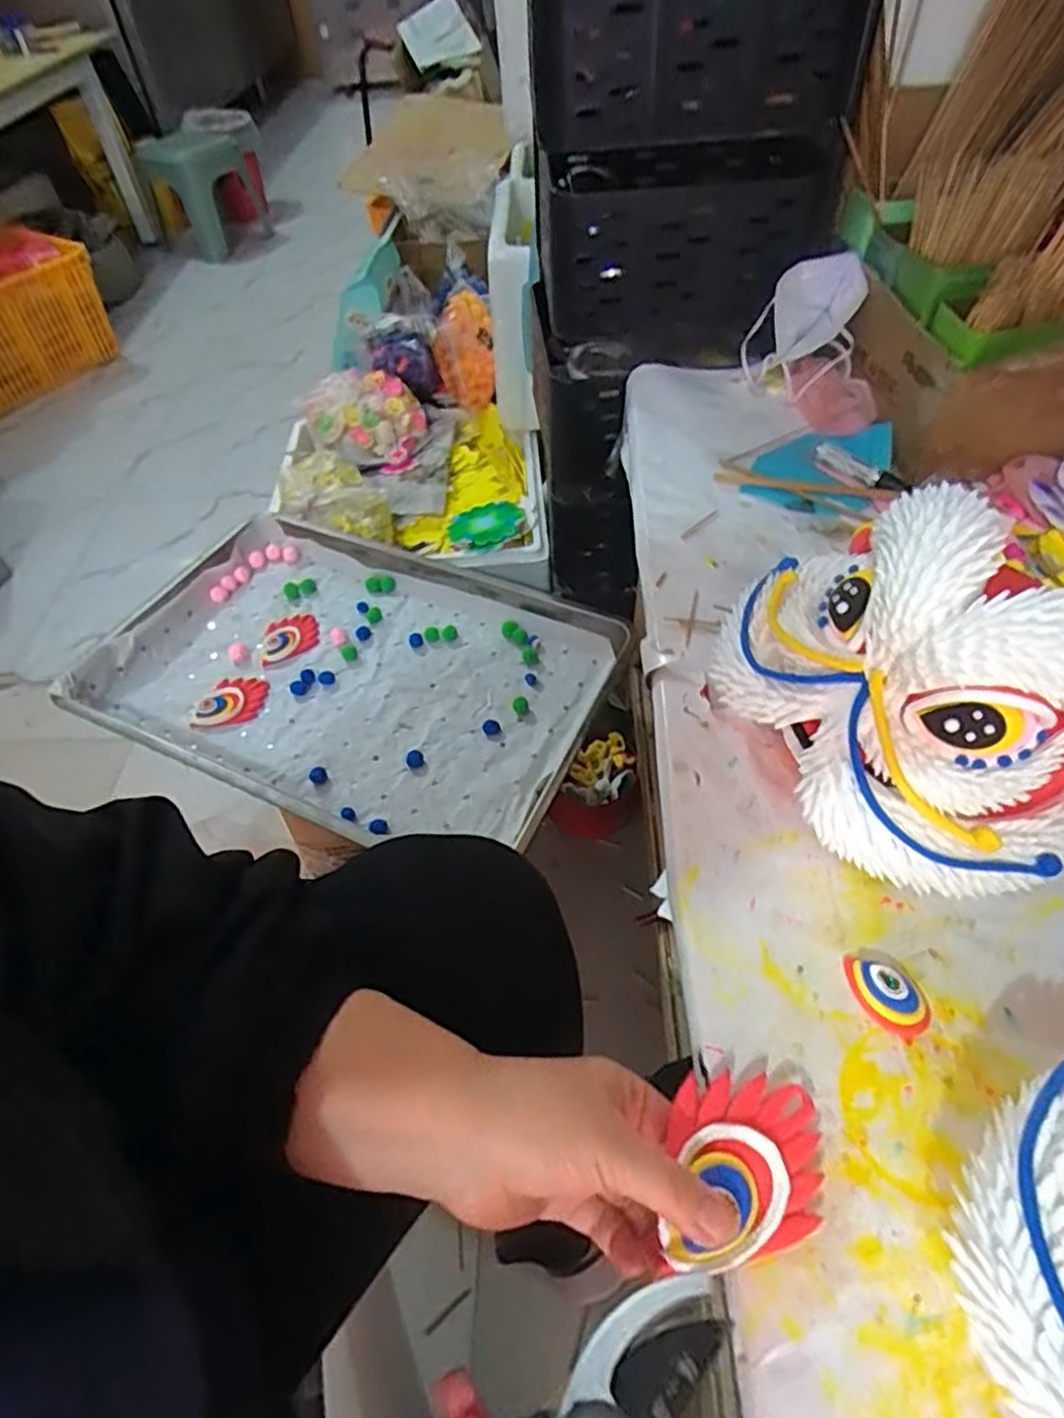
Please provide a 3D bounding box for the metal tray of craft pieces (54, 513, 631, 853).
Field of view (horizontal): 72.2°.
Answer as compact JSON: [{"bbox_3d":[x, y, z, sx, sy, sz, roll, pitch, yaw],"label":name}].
[{"bbox_3d":[-0.207,-0.050,0.879,0.574,0.057,0.398,19,56,20],"label":"metal tray of craft pieces"}]

